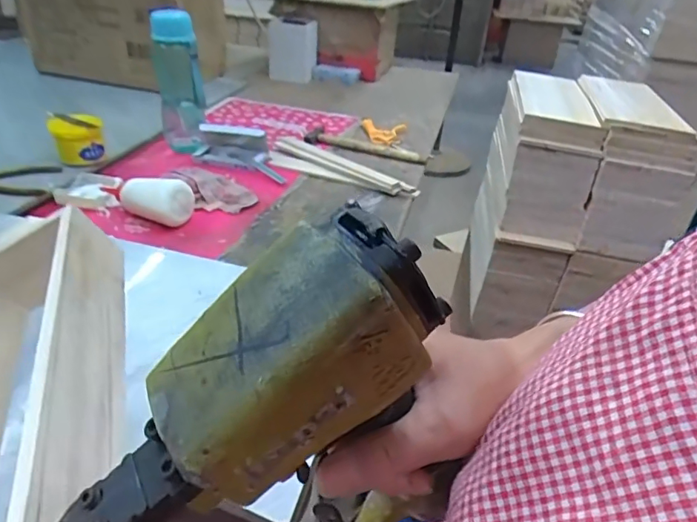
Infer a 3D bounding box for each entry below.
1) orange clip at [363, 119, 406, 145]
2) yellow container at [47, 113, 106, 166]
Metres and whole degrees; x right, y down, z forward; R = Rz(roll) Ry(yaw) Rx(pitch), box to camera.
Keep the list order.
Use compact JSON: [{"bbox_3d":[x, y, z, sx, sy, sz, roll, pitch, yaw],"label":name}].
[{"bbox_3d":[0.077,-0.285,1.091,0.095,0.020,0.141,7,33,2],"label":"orange clip"},{"bbox_3d":[-0.452,-0.201,0.844,0.074,0.076,0.063,-14,38,-27],"label":"yellow container"}]

